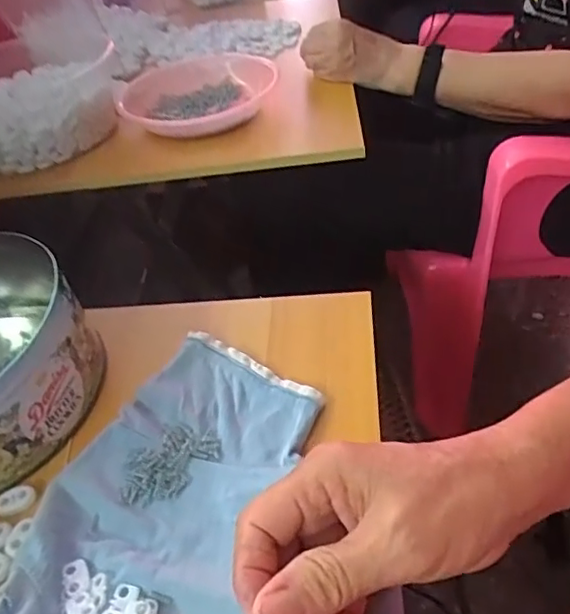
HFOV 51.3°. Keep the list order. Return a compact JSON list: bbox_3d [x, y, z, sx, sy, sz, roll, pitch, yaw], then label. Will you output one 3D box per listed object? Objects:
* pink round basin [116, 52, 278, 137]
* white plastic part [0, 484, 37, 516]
[{"bbox_3d":[-0.110,-0.256,0.736,0.176,0.050,0.178,-5,40,5],"label":"pink round basin"},{"bbox_3d":[-0.157,0.112,0.344,0.022,0.007,0.014,-16,41,-8],"label":"white plastic part"}]

